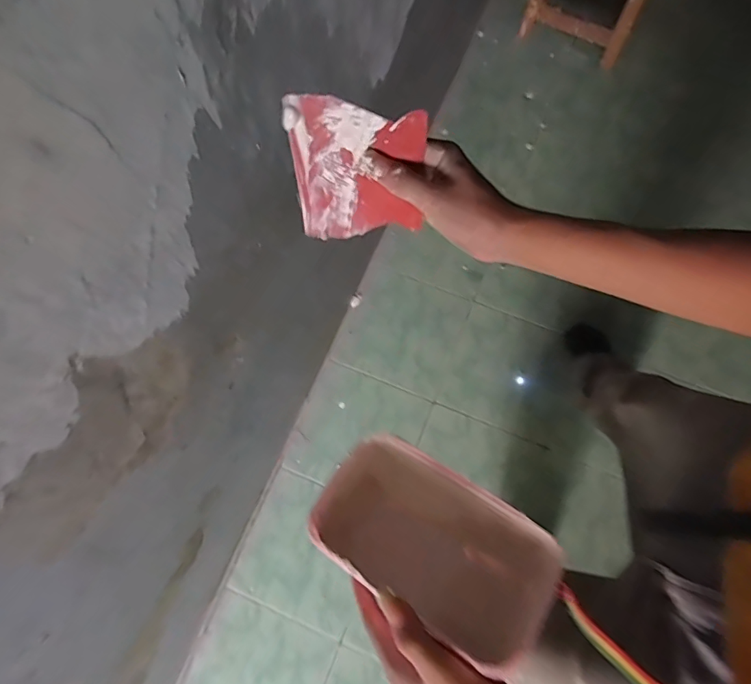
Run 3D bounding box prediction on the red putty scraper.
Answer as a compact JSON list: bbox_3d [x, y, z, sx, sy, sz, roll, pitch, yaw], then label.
[{"bbox_3d":[-0.014,-0.141,0.410,0.107,0.124,0.005,2,49,6],"label":"red putty scraper"}]

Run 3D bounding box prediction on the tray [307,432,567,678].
[{"bbox_3d":[0.050,0.167,0.406,0.197,0.080,0.111,28,57,15],"label":"tray"}]

